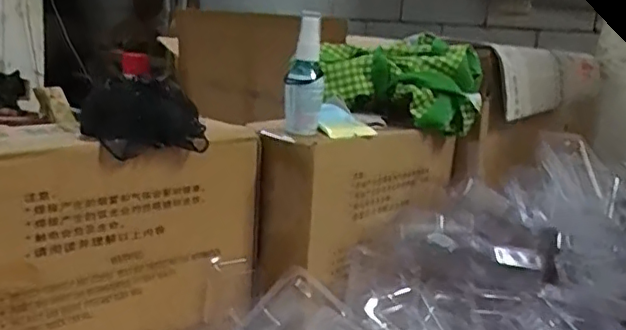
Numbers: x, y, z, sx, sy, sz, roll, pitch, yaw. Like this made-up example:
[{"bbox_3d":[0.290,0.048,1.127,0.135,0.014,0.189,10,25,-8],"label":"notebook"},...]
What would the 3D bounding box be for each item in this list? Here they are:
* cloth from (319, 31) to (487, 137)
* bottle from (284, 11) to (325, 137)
[{"bbox_3d":[0.104,-0.101,0.724,0.193,0.095,0.090,6,12,7],"label":"cloth"},{"bbox_3d":[-0.008,-0.090,0.598,0.038,0.114,0.033,4,12,-1],"label":"bottle"}]

